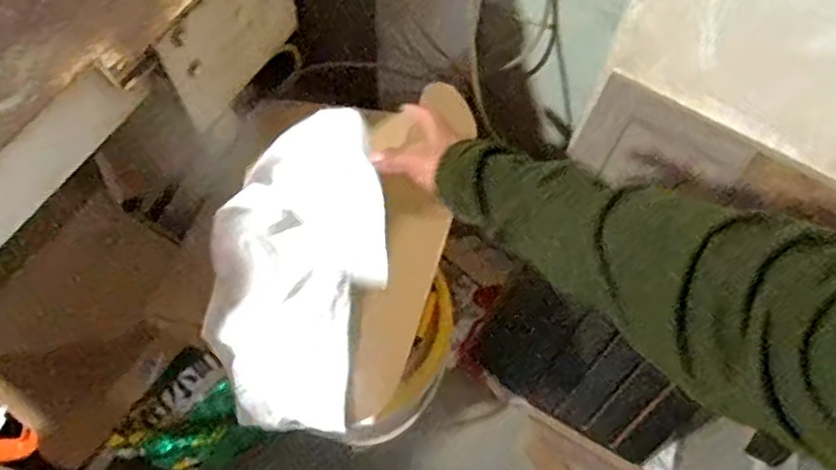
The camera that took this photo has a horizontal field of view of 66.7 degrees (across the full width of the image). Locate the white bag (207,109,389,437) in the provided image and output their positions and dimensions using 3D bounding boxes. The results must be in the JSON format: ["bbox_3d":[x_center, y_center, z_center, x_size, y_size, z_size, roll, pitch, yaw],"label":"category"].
[{"bbox_3d":[-0.148,0.054,0.737,0.208,0.415,0.053,23,26,9],"label":"white bag"}]

